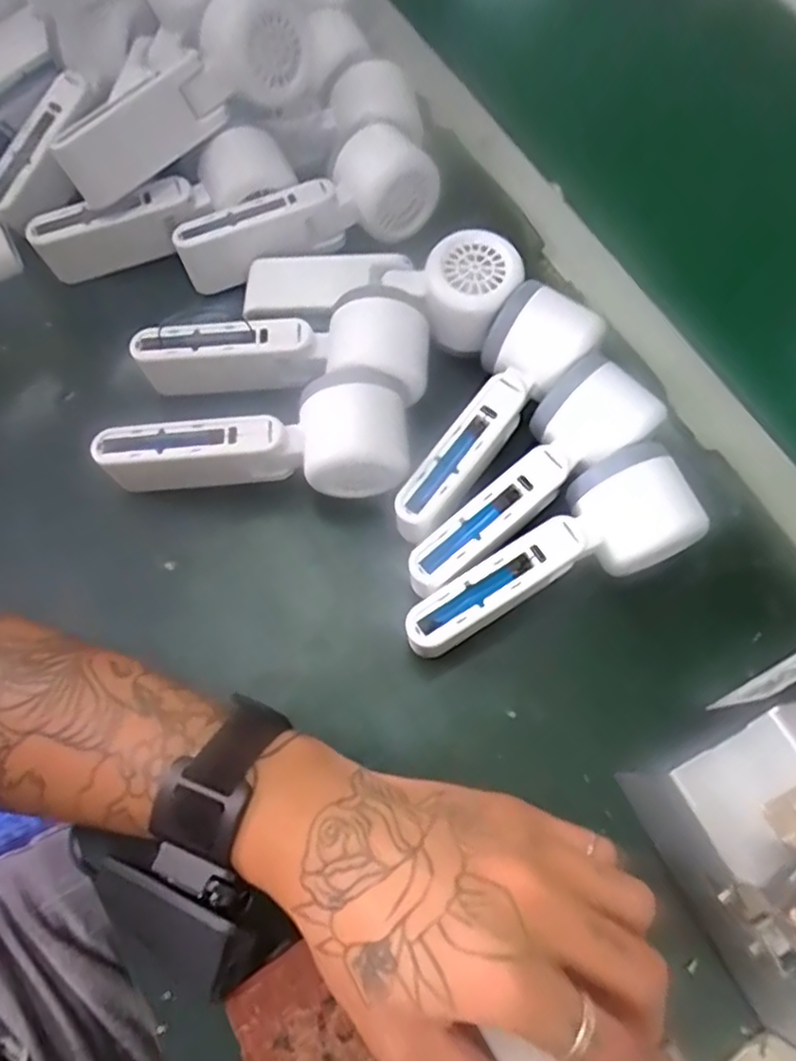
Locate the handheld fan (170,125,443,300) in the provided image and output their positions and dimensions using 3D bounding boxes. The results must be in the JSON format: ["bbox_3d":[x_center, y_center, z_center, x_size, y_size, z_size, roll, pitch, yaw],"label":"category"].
[{"bbox_3d":[-0.056,-0.199,0.417,0.167,0.048,0.053,-29,72,-12],"label":"handheld fan"}]

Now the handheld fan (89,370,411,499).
[{"bbox_3d":[-0.078,-0.045,0.362,0.166,0.047,0.051,-7,69,-4],"label":"handheld fan"}]

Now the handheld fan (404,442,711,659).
[{"bbox_3d":[0.076,0.017,0.344,0.158,0.055,0.055,-27,72,-11],"label":"handheld fan"}]

